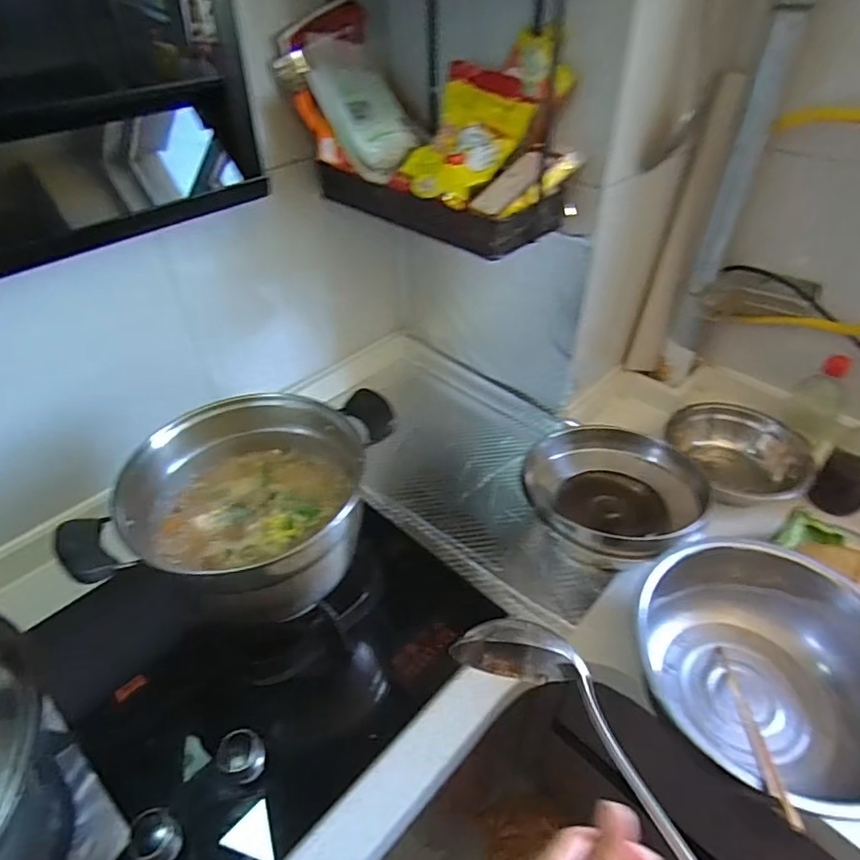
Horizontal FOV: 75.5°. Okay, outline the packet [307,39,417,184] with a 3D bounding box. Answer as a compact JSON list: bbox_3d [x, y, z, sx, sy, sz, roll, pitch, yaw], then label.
[{"bbox_3d":[-0.091,-0.457,0.786,0.131,0.051,0.199,-35,91,-32],"label":"packet"}]

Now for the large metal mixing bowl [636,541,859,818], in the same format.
[{"bbox_3d":[0.375,0.275,0.646,0.288,0.149,0.262,0,43,0],"label":"large metal mixing bowl"}]

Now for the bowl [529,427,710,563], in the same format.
[{"bbox_3d":[0.262,0.096,0.814,0.221,0.104,0.231,0,43,0],"label":"bowl"}]

